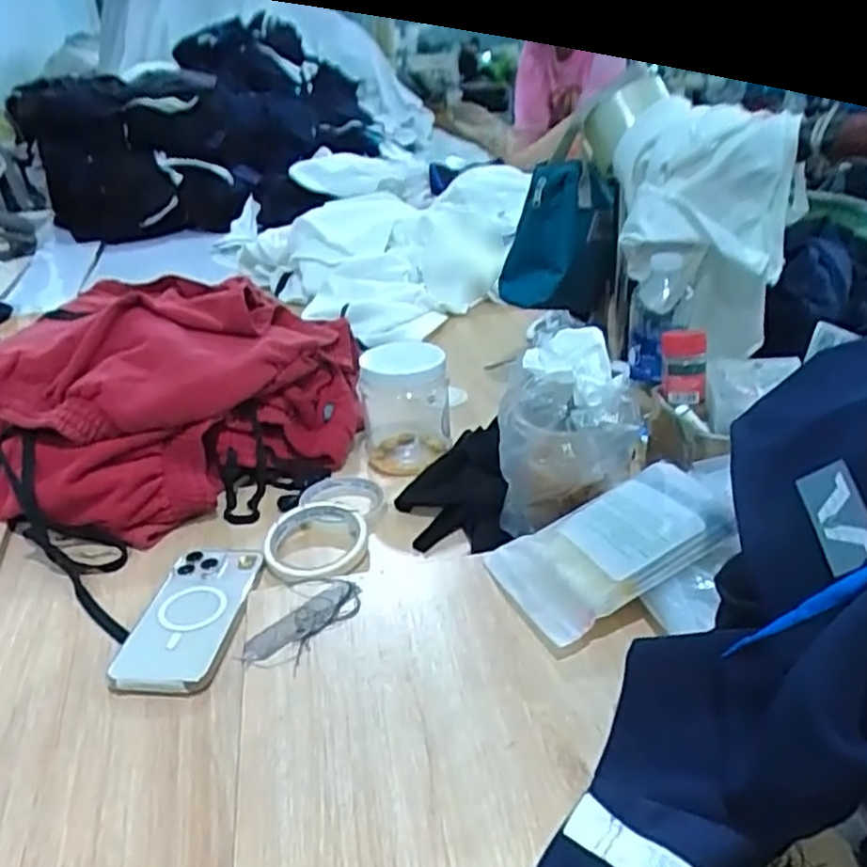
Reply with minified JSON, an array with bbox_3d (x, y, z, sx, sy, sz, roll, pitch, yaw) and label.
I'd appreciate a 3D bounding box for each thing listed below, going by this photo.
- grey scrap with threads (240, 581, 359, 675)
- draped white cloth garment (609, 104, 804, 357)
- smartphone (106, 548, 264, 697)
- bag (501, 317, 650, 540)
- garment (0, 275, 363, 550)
[{"bbox_3d":[-0.093,0.139,0.537,0.045,0.005,0.097,15,33,30],"label":"grey scrap with threads"},{"bbox_3d":[0.288,-0.214,0.802,0.169,0.249,0.102,6,30,17],"label":"draped white cloth garment"},{"bbox_3d":[-0.198,0.148,0.603,0.083,0.018,0.162,-2,28,2],"label":"smartphone"},{"bbox_3d":[0.113,-0.002,0.600,0.113,0.175,0.078,7,30,18],"label":"bag"},{"bbox_3d":[-0.312,-0.049,0.820,0.359,0.169,0.374,-3,28,1],"label":"garment"}]

